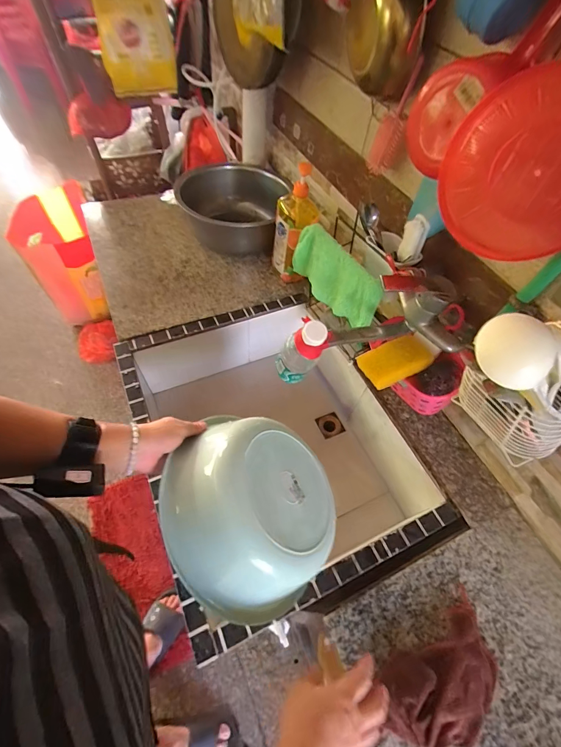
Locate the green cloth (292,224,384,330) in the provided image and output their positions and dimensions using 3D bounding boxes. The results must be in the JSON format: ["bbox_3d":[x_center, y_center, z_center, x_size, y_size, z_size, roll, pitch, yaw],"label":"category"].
[{"bbox_3d":[0.105,-0.192,0.695,0.023,0.133,0.228,-27,62,-21],"label":"green cloth"}]

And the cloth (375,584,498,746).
[{"bbox_3d":[0.250,0.445,0.506,0.213,0.044,0.128,-28,62,-22],"label":"cloth"}]

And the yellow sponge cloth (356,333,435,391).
[{"bbox_3d":[0.220,-0.024,0.663,0.127,0.025,0.077,-28,60,-6],"label":"yellow sponge cloth"}]

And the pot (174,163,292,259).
[{"bbox_3d":[-0.157,-0.498,1.041,0.319,0.145,0.303,2,56,-4],"label":"pot"}]

